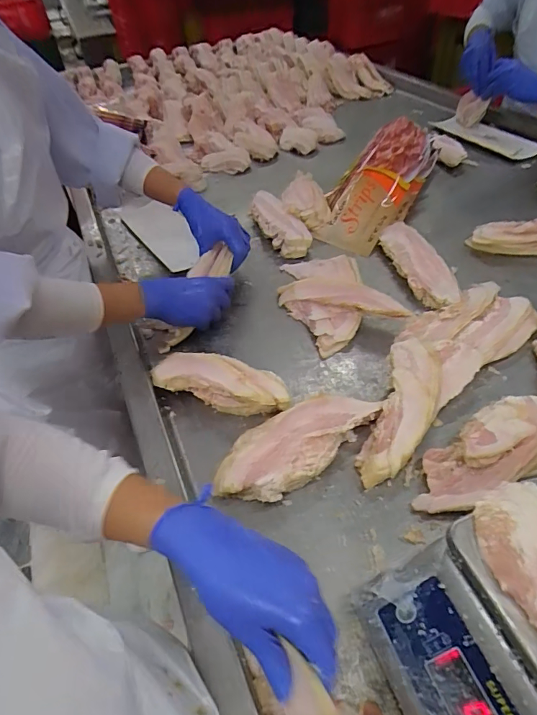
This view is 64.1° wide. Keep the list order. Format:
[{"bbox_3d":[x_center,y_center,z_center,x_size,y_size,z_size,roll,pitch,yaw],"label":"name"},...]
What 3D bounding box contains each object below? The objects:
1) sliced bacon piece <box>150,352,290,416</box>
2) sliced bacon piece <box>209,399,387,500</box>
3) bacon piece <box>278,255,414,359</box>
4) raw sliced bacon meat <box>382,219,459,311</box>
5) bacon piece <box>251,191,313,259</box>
[{"bbox_3d":[-0.060,0.037,0.556,0.173,0.052,0.055,10,48,14],"label":"sliced bacon piece"},{"bbox_3d":[0.034,0.100,0.492,0.208,0.037,0.085,-27,50,-20],"label":"sliced bacon piece"},{"bbox_3d":[0.096,-0.104,0.678,0.139,0.041,0.215,-18,47,-12],"label":"bacon piece"},{"bbox_3d":[0.246,-0.162,0.721,0.066,0.032,0.238,-9,46,-4],"label":"raw sliced bacon meat"},{"bbox_3d":[0.017,-0.256,0.821,0.070,0.044,0.197,-20,48,-14],"label":"bacon piece"}]

